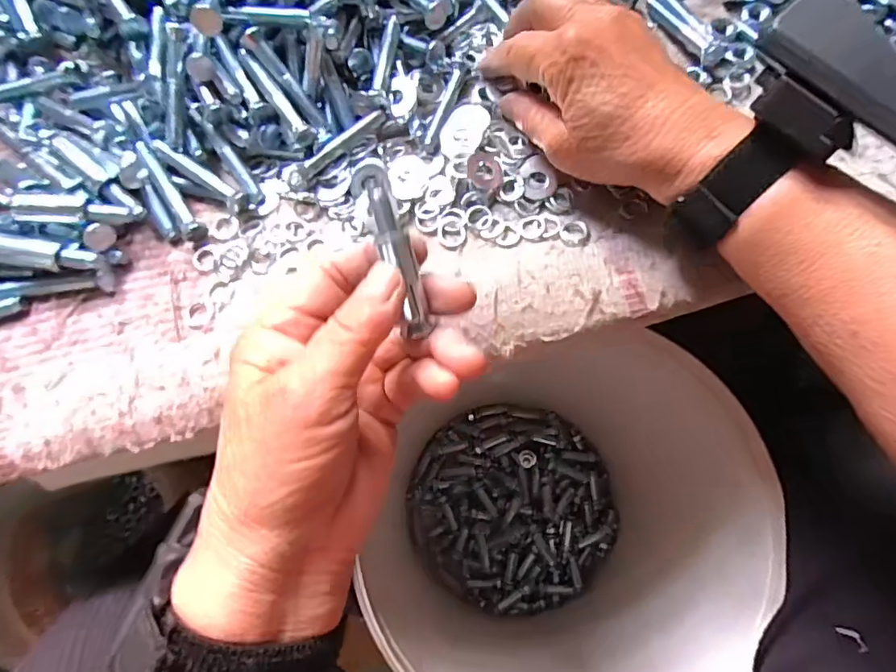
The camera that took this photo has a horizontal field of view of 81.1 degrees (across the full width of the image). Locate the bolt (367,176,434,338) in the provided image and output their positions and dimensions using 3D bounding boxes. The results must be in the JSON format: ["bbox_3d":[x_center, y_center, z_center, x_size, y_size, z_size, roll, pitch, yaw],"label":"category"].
[{"bbox_3d":[-0.018,-0.029,0.190,0.010,0.009,0.056,-17,104,-2],"label":"bolt"}]

